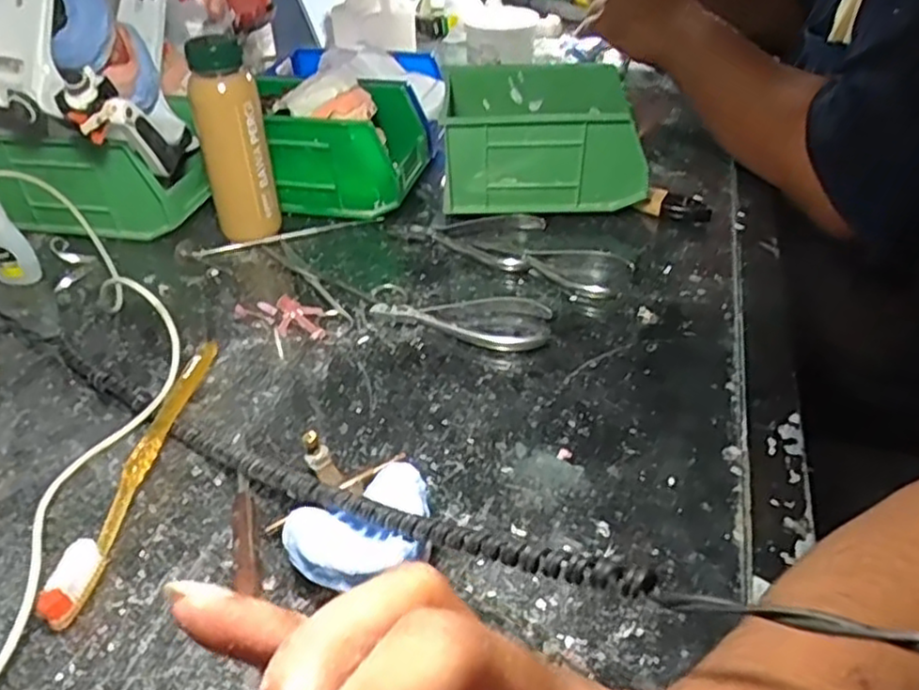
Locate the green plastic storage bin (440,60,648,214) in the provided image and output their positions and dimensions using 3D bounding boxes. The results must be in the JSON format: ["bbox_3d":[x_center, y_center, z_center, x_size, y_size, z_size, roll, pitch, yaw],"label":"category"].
[{"bbox_3d":[0.073,-0.174,0.618,0.166,0.105,0.114,2,38,4],"label":"green plastic storage bin"}]

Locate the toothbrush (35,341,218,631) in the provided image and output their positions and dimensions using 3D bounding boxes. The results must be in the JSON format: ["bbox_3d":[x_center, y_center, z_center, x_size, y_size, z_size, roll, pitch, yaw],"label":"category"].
[{"bbox_3d":[-0.170,0.063,0.385,0.015,0.018,0.190,3,38,5],"label":"toothbrush"}]

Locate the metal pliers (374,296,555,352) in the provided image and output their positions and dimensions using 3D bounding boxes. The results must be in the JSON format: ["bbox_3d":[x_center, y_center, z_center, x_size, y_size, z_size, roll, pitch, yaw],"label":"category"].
[{"bbox_3d":[0.003,-0.022,0.498,0.121,0.010,0.052,12,39,16],"label":"metal pliers"}]

